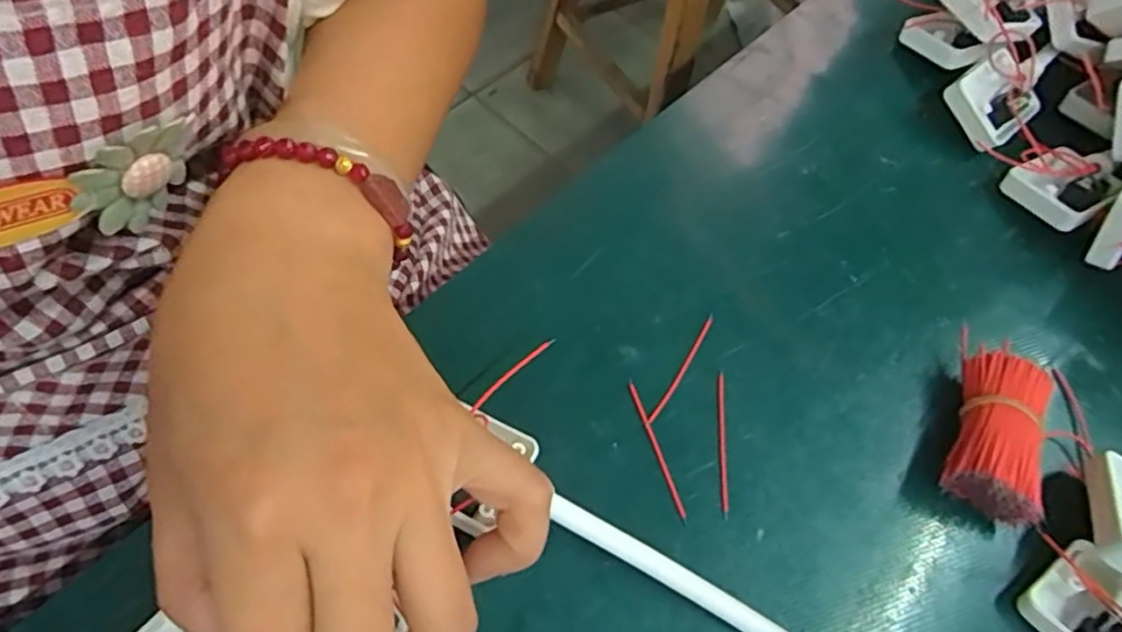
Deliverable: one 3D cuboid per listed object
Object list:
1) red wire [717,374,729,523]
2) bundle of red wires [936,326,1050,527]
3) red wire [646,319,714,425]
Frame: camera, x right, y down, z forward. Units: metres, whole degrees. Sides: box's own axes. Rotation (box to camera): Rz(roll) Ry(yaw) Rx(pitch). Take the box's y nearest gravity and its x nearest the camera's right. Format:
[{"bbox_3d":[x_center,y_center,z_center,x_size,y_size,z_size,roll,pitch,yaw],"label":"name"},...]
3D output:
[{"bbox_3d":[0.061,0.048,0.254,0.004,0.004,0.056,4,61,-1],"label":"red wire"},{"bbox_3d":[0.168,0.039,0.254,0.032,0.026,0.070,19,62,7],"label":"bundle of red wires"},{"bbox_3d":[0.049,0.020,0.265,0.004,0.004,0.055,30,64,13],"label":"red wire"}]

